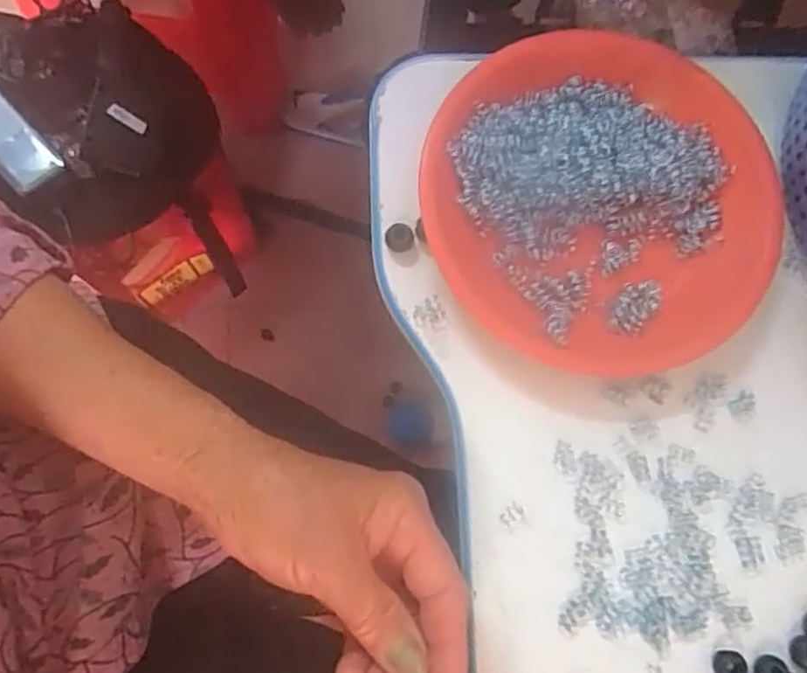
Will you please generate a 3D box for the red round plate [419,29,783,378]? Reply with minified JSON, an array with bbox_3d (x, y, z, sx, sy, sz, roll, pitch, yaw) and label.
[{"bbox_3d":[0.113,-0.075,0.381,0.197,0.050,0.185,-1,73,2],"label":"red round plate"}]

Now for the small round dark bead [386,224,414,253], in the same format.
[{"bbox_3d":[-0.002,-0.055,0.377,0.016,0.009,0.013,20,77,1],"label":"small round dark bead"}]

